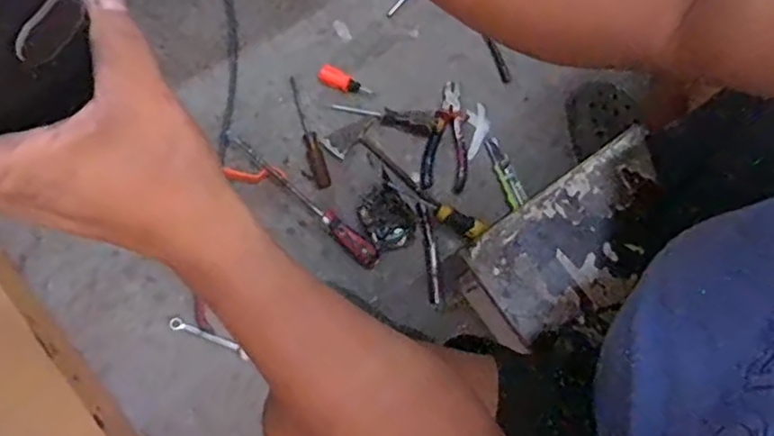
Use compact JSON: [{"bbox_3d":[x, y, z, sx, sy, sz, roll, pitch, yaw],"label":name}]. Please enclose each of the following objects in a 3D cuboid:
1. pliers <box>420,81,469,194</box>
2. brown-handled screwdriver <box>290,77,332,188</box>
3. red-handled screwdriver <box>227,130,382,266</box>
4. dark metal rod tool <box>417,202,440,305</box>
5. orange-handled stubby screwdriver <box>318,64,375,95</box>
[{"bbox_3d":[0.097,-0.134,0.955,0.070,0.031,0.177,7,76,3],"label":"pliers"},{"bbox_3d":[-0.126,-0.137,0.954,0.024,0.024,0.193,-17,76,-3],"label":"brown-handled screwdriver"},{"bbox_3d":[-0.124,-0.035,0.911,0.292,0.037,0.032,42,80,11],"label":"red-handled screwdriver"},{"bbox_3d":[0.065,0.054,0.917,0.019,0.011,0.153,-8,90,-1],"label":"dark metal rod tool"},{"bbox_3d":[-0.065,-0.218,0.968,0.092,0.022,0.029,20,76,-17],"label":"orange-handled stubby screwdriver"}]

